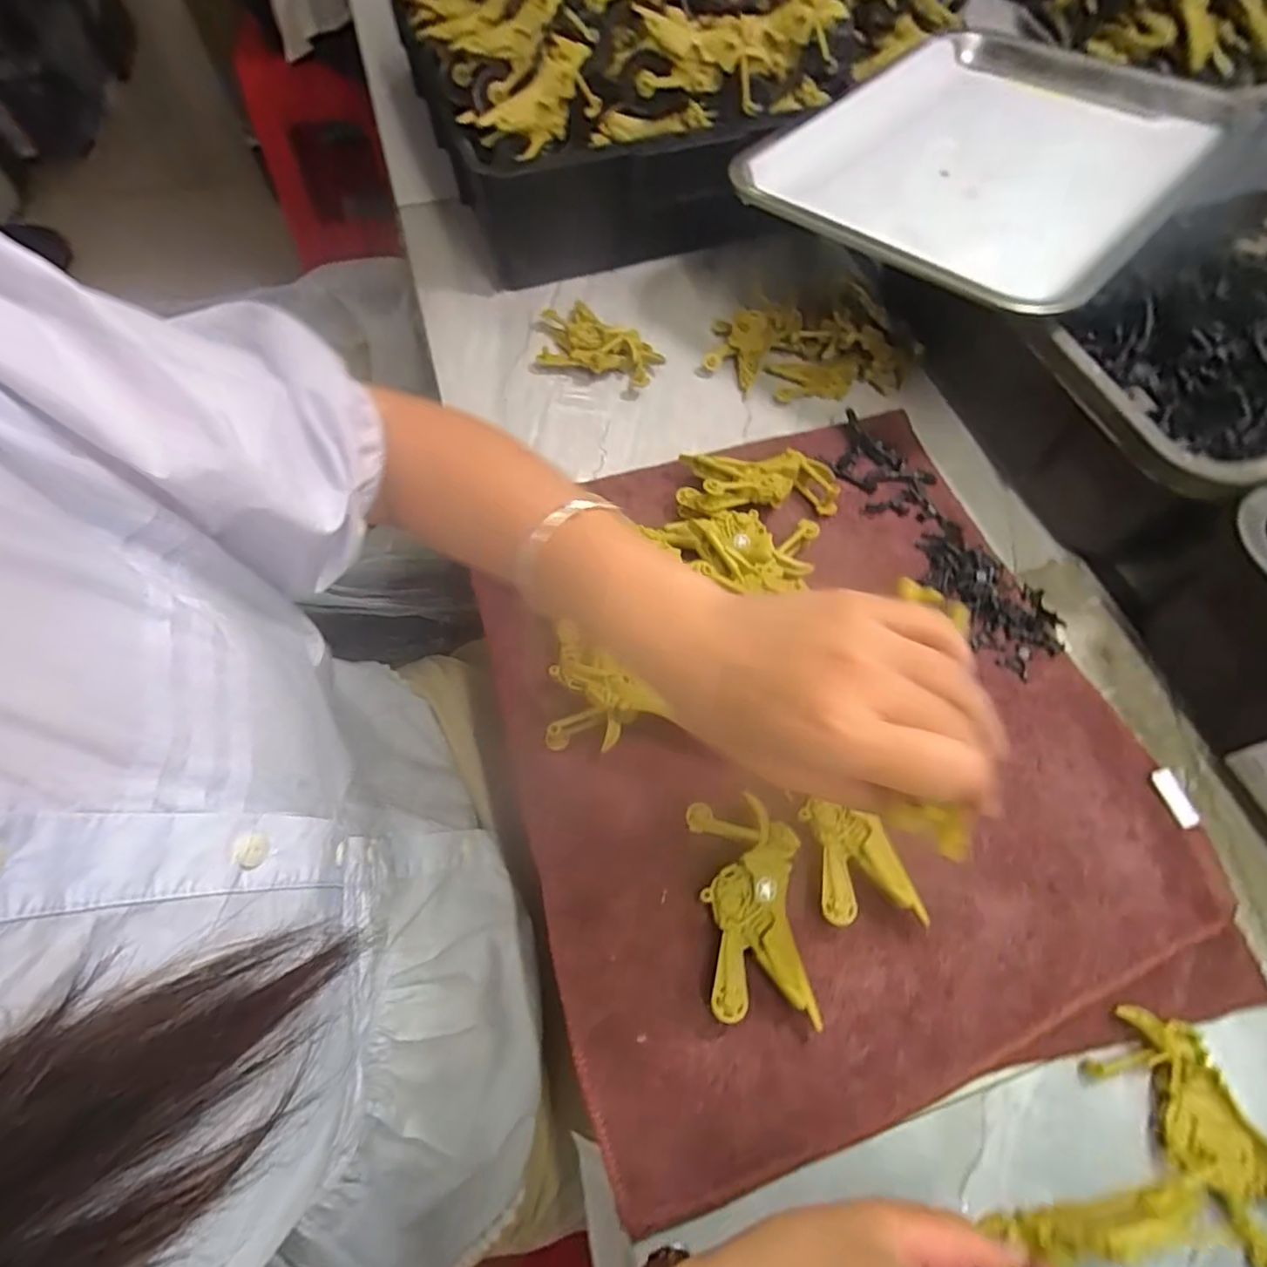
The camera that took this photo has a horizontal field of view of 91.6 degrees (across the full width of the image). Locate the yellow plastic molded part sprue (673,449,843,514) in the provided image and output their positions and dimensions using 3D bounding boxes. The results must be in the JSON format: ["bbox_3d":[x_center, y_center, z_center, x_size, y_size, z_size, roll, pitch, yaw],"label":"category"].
[{"bbox_3d":[0.085,-0.104,0.426,0.106,0.028,0.046,-3,63,-1],"label":"yellow plastic molded part sprue"}]

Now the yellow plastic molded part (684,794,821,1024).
[{"bbox_3d":[0.059,0.134,0.305,0.051,0.017,0.098,-5,63,-3],"label":"yellow plastic molded part"}]

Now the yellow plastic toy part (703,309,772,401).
[{"bbox_3d":[0.083,-0.233,0.501,0.048,0.023,0.072,16,64,8],"label":"yellow plastic toy part"}]

